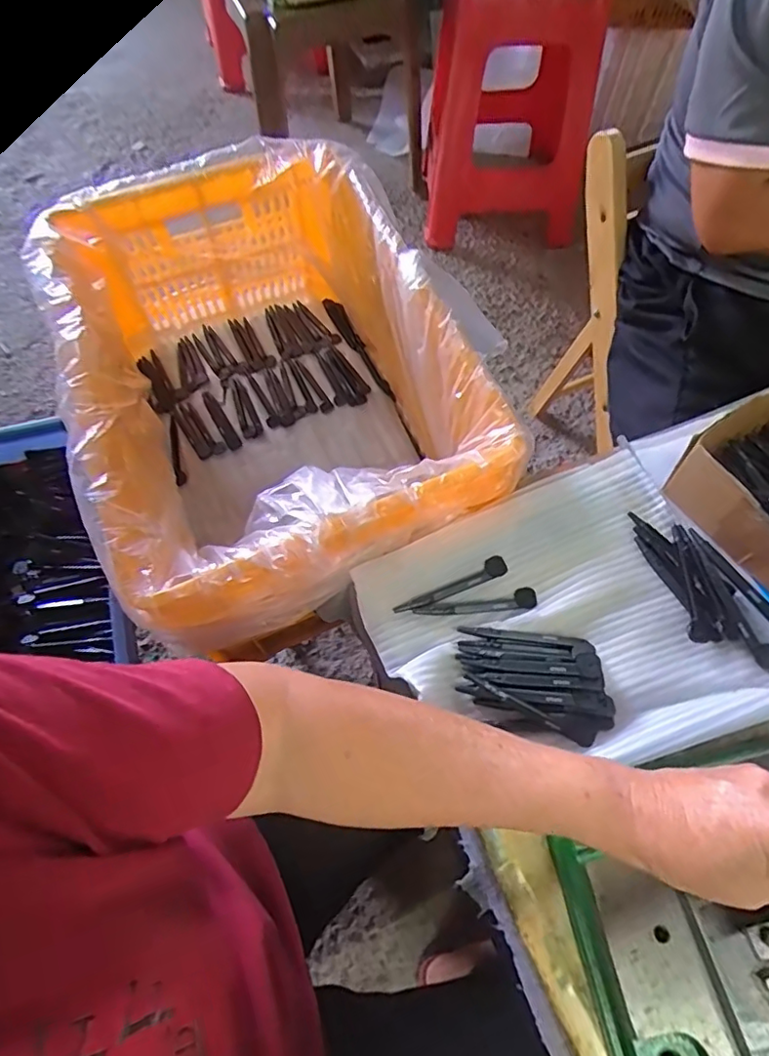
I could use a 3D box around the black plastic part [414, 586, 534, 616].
[{"bbox_3d":[0.073,0.061,0.450,0.097,0.008,0.018,-7,63,-3],"label":"black plastic part"}]

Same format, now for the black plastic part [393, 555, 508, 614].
[{"bbox_3d":[0.055,0.048,0.454,0.098,0.006,0.015,-25,66,-12],"label":"black plastic part"}]

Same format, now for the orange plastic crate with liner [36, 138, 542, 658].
[{"bbox_3d":[-0.119,-0.143,0.629,0.360,0.241,0.501,-21,65,-9],"label":"orange plastic crate with liner"}]

